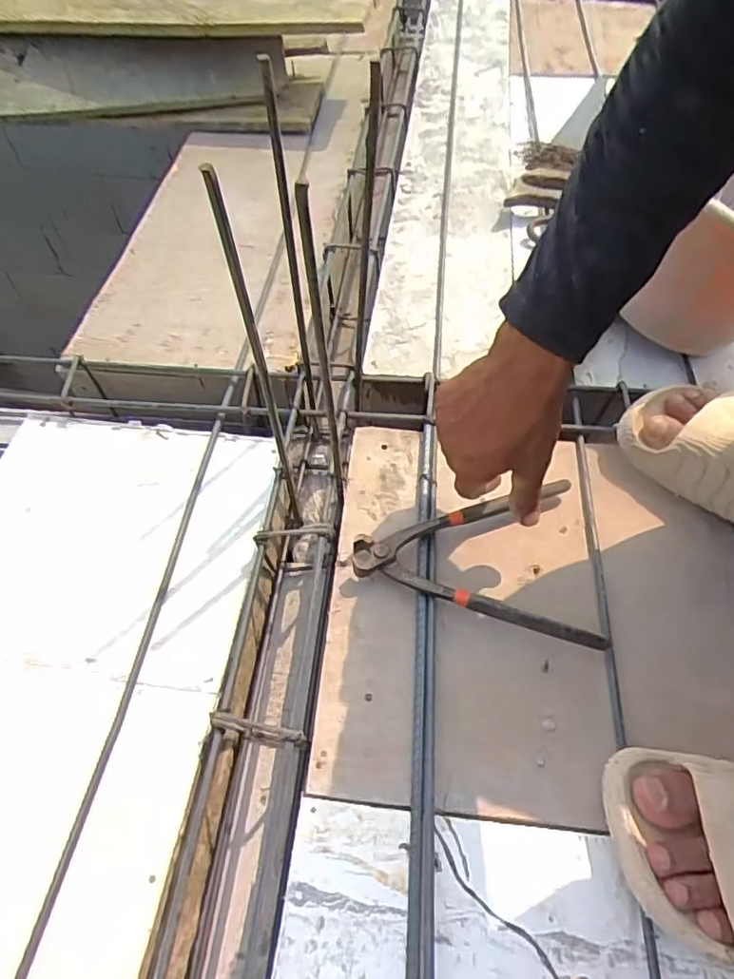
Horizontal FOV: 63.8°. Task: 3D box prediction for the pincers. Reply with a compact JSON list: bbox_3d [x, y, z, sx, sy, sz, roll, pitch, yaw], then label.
[{"bbox_3d":[0.091,0.063,0.514,0.202,0.023,0.156,-4,55,0],"label":"pincers"}]

